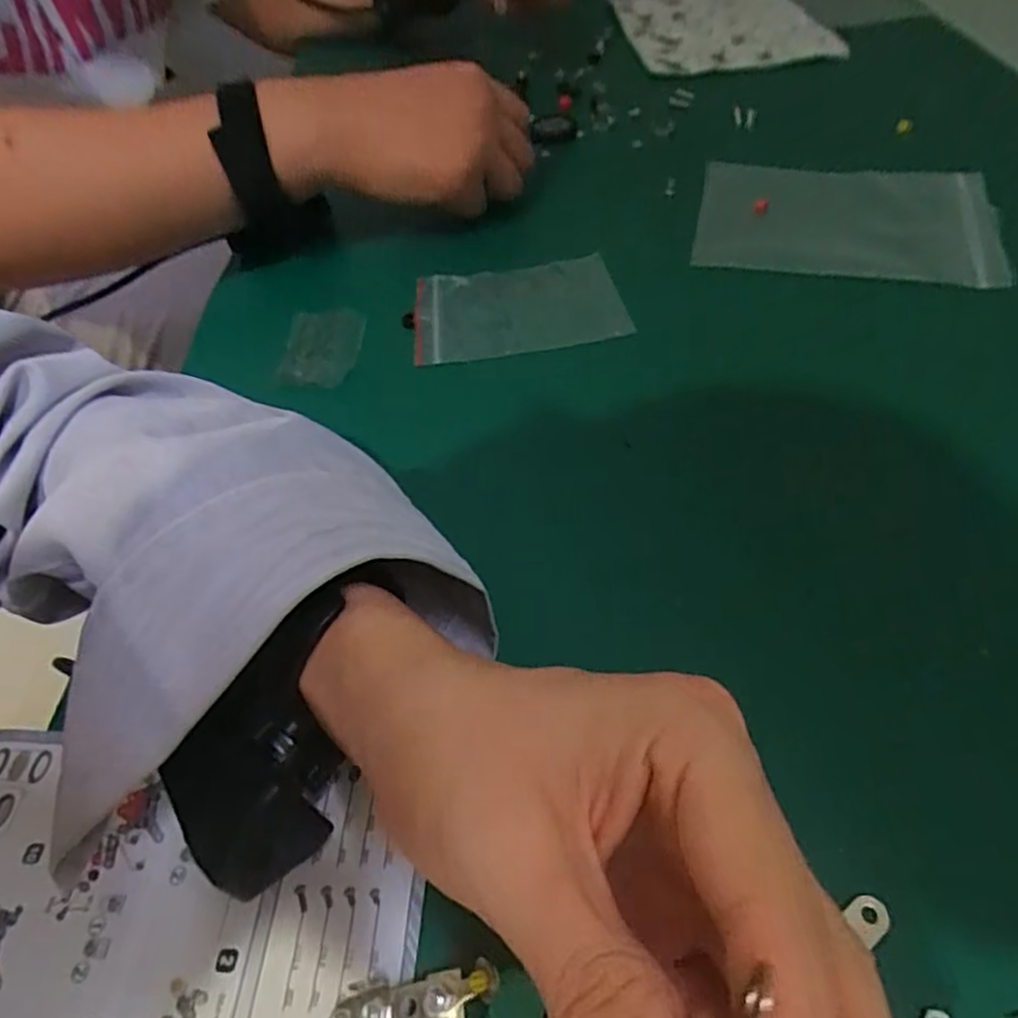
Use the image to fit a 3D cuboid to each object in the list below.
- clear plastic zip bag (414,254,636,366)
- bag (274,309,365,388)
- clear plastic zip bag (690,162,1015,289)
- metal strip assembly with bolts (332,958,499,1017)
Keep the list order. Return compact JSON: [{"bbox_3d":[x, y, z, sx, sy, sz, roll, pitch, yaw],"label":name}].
[{"bbox_3d":[0.003,-0.113,0.374,0.110,0.010,0.067,-9,56,-1],"label":"clear plastic zip bag"},{"bbox_3d":[-0.101,-0.087,0.364,0.046,0.008,0.048,7,74,19],"label":"bag"},{"bbox_3d":[0.203,-0.174,0.404,0.171,0.008,0.115,8,53,12],"label":"clear plastic zip bag"},{"bbox_3d":[-0.024,0.134,0.180,0.049,0.009,0.020,-26,51,13],"label":"metal strip assembly with bolts"}]

